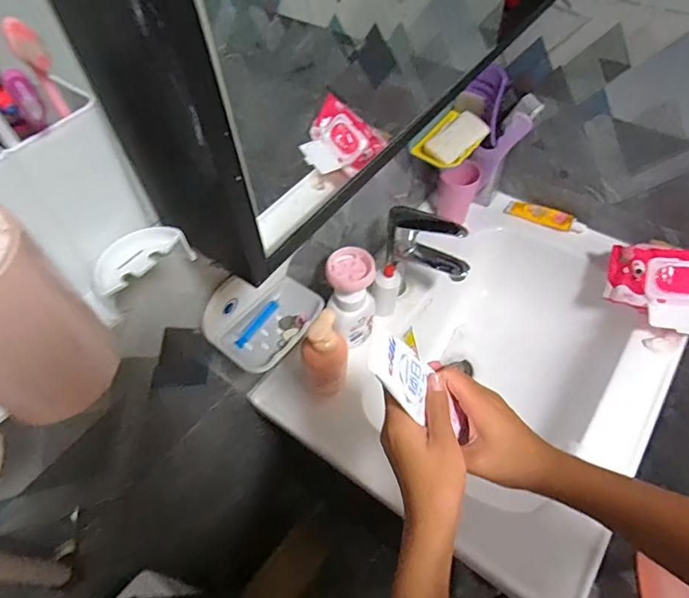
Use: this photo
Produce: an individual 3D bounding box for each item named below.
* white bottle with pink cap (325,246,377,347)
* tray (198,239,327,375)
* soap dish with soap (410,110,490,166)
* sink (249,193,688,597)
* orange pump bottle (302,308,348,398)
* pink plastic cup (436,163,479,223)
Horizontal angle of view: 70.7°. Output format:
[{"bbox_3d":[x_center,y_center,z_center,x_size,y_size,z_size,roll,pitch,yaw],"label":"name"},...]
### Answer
[{"bbox_3d":[0.012,0.003,0.693,0.064,0.155,0.070,-2,53,2],"label":"white bottle with pink cap"},{"bbox_3d":[-0.088,0.013,0.570,0.085,0.073,0.141,33,62,25],"label":"tray"},{"bbox_3d":[0.167,-0.250,0.760,0.068,0.032,0.119,33,62,25],"label":"soap dish with soap"},{"bbox_3d":[0.234,0.125,0.805,0.448,0.230,0.562,30,61,23],"label":"sink"},{"bbox_3d":[-0.026,0.081,0.641,0.063,0.160,0.050,-11,53,-5],"label":"orange pump bottle"},{"bbox_3d":[0.195,-0.180,0.846,0.056,0.100,0.061,14,56,14],"label":"pink plastic cup"}]

